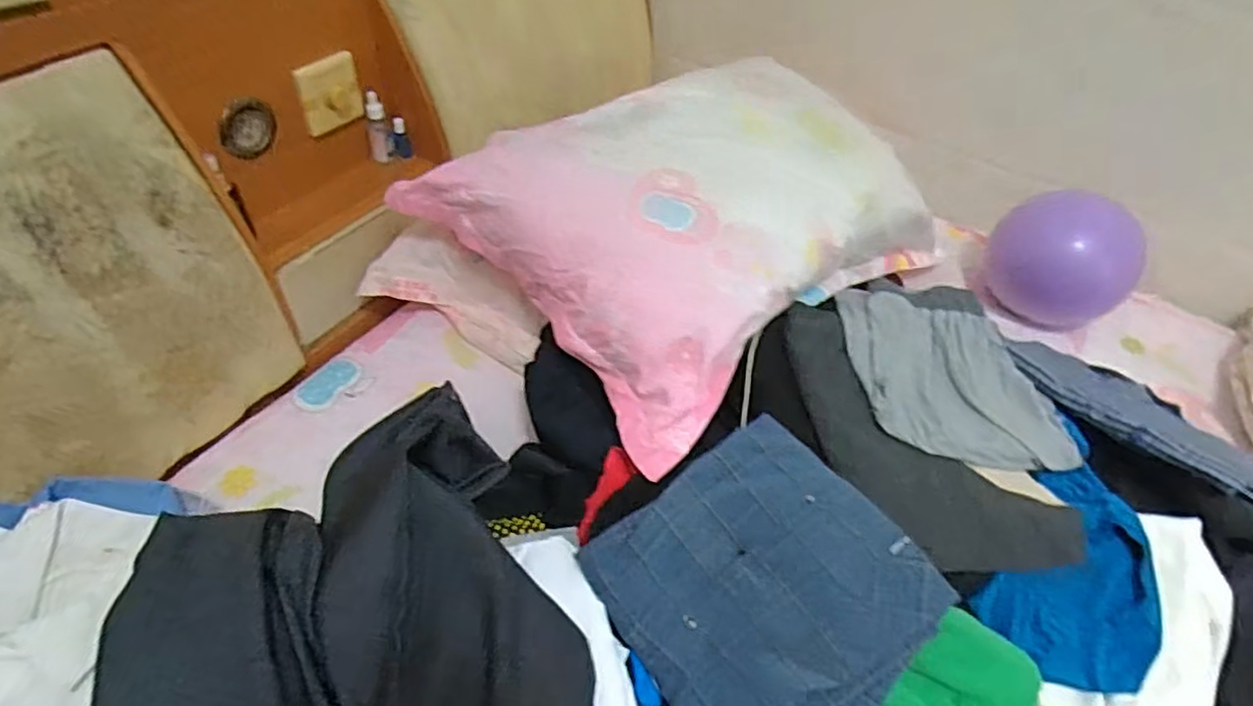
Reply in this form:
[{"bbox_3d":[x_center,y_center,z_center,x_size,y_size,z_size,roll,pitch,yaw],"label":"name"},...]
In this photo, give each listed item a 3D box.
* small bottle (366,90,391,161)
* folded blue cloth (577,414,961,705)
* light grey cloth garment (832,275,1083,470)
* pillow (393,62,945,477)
[{"bbox_3d":[-0.355,-0.321,0.969,0.029,0.104,0.027,-12,49,-17],"label":"small bottle"},{"bbox_3d":[0.119,0.208,0.599,0.241,0.028,0.242,-36,66,-3],"label":"folded blue cloth"},{"bbox_3d":[0.351,0.005,0.759,0.225,0.050,0.261,-1,47,-7],"label":"light grey cloth garment"},{"bbox_3d":[0.095,-0.192,0.845,0.554,0.139,0.431,-31,57,-30],"label":"pillow"}]

